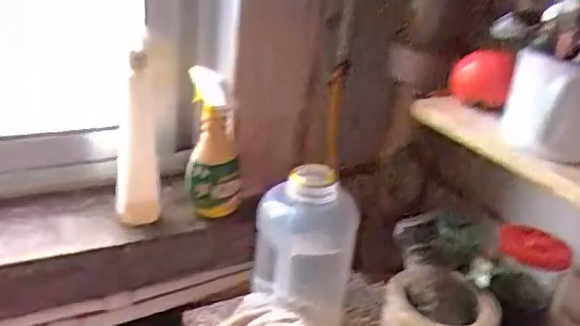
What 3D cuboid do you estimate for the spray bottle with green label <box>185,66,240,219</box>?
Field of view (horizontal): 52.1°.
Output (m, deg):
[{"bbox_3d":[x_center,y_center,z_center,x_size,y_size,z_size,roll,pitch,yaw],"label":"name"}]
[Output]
[{"bbox_3d":[-0.102,-0.028,0.817,0.071,0.191,0.076,5,25,-3],"label":"spray bottle with green label"}]

